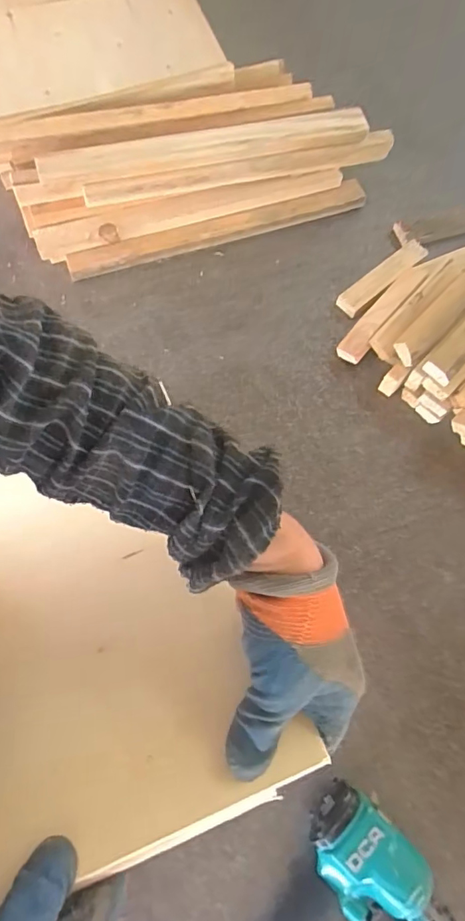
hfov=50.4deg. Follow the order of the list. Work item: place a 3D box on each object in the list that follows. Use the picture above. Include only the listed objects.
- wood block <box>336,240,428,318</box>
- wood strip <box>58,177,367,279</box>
[{"bbox_3d":[0.213,-0.260,0.702,0.158,0.023,0.039,-40,77,-14],"label":"wood block"},{"bbox_3d":[-0.014,-0.335,0.713,0.442,0.029,0.039,-18,72,-8],"label":"wood strip"}]

